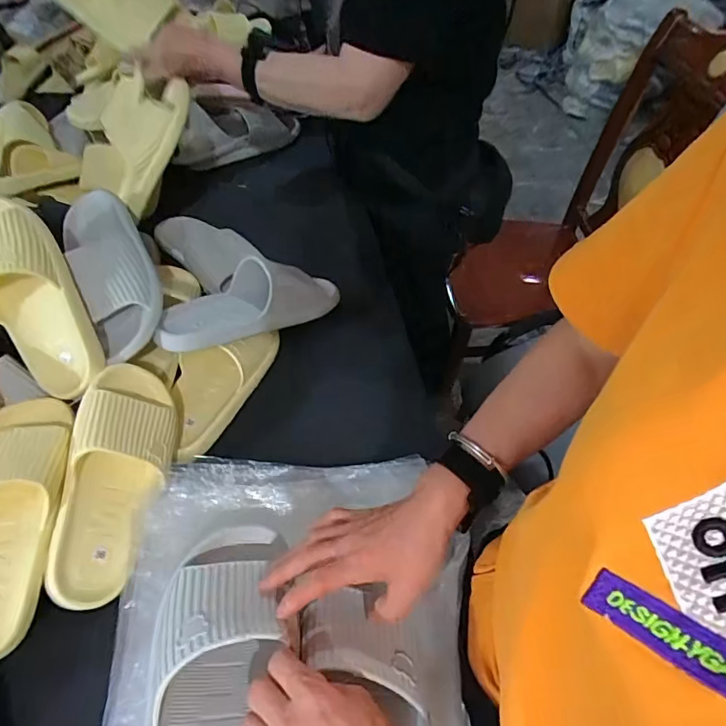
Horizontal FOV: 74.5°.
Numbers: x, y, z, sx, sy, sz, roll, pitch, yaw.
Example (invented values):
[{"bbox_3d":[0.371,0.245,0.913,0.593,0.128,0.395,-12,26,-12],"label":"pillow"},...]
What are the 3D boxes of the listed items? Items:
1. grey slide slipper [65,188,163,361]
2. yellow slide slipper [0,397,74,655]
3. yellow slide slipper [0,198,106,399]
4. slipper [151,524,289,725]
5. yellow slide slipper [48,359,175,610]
[{"bbox_3d":[-0.330,-0.126,0.625,0.095,0.092,0.272,-25,55,-17],"label":"grey slide slipper"},{"bbox_3d":[-0.343,0.143,0.454,0.092,0.062,0.245,-4,65,-1],"label":"yellow slide slipper"},{"bbox_3d":[-0.380,-0.075,0.535,0.109,0.070,0.245,-31,97,-21],"label":"yellow slide slipper"},{"bbox_3d":[-0.097,0.235,0.341,0.096,0.074,0.272,-6,46,-3],"label":"slipper"},{"bbox_3d":[-0.255,0.120,0.509,0.116,0.078,0.247,21,61,-36],"label":"yellow slide slipper"}]

